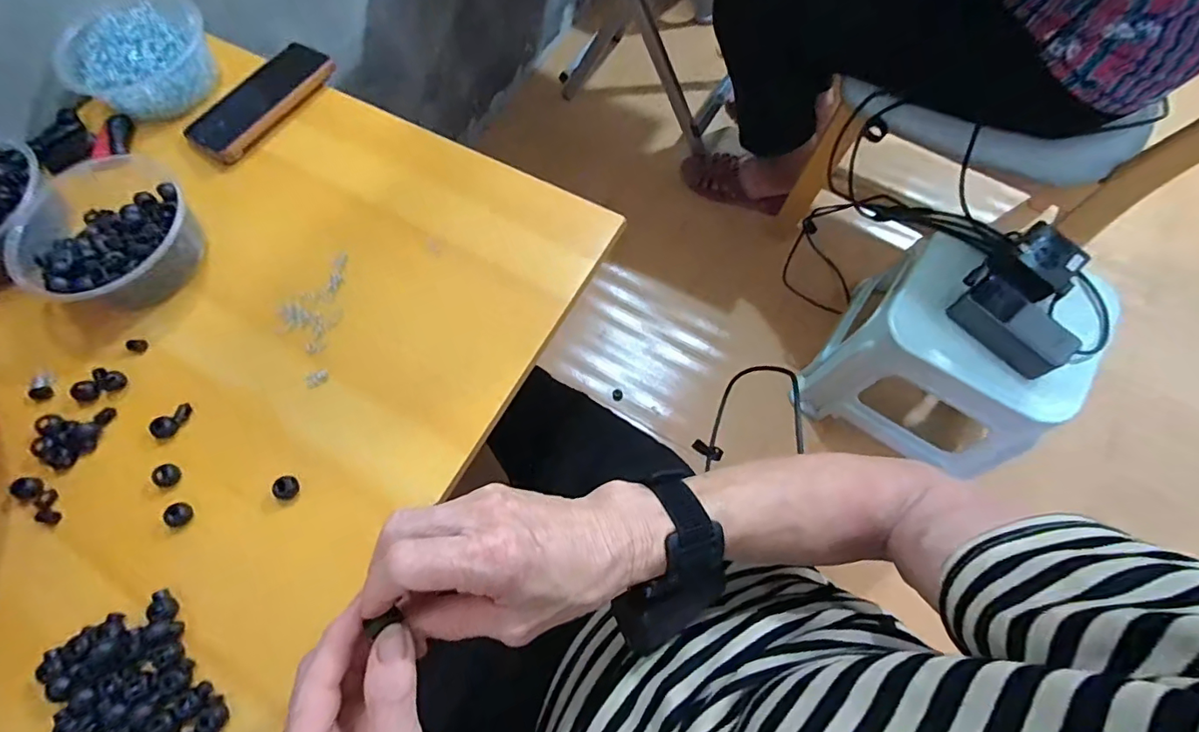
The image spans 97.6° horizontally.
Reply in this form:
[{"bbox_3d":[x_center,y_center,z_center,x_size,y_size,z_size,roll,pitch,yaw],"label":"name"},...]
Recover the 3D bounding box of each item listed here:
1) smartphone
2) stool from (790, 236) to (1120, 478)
[{"bbox_3d":[-0.361,-0.280,0.562,0.062,0.011,0.159,32,73,14],"label":"smartphone"},{"bbox_3d":[0.508,-0.018,0.782,0.261,0.264,0.245,35,74,15],"label":"stool"}]

